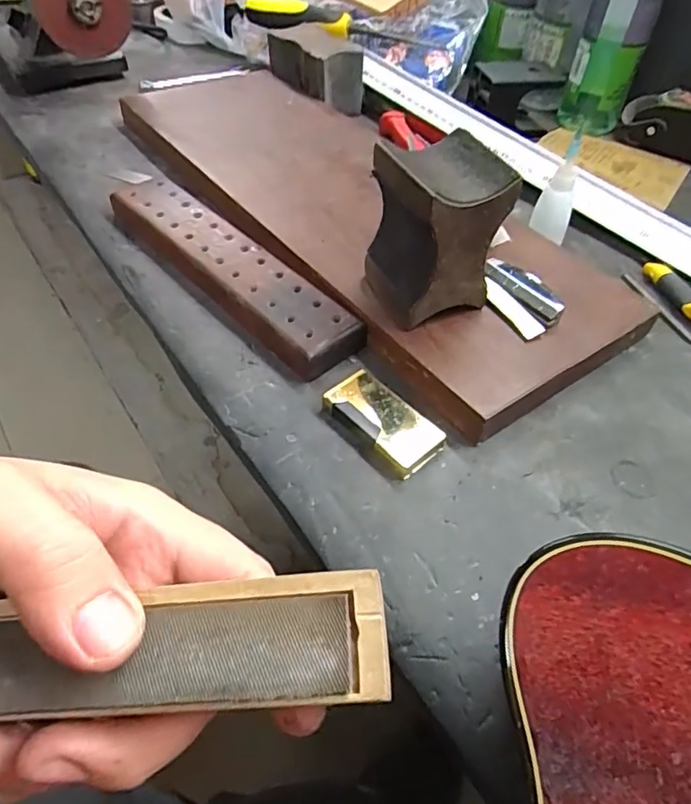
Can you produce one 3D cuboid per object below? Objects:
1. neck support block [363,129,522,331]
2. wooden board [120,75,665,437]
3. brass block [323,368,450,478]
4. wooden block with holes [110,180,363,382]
[{"bbox_3d":[0.051,-0.099,0.338,0.065,0.097,0.065,-19,53,-19],"label":"neck support block"},{"bbox_3d":[-0.019,-0.179,0.467,0.160,0.029,0.518,-28,56,-25],"label":"wooden board"},{"bbox_3d":[0.022,0.012,0.326,0.034,0.016,0.069,-33,58,-28],"label":"brass block"},{"bbox_3d":[-0.090,-0.100,0.408,0.050,0.024,0.244,-35,59,-29],"label":"wooden block with holes"}]

